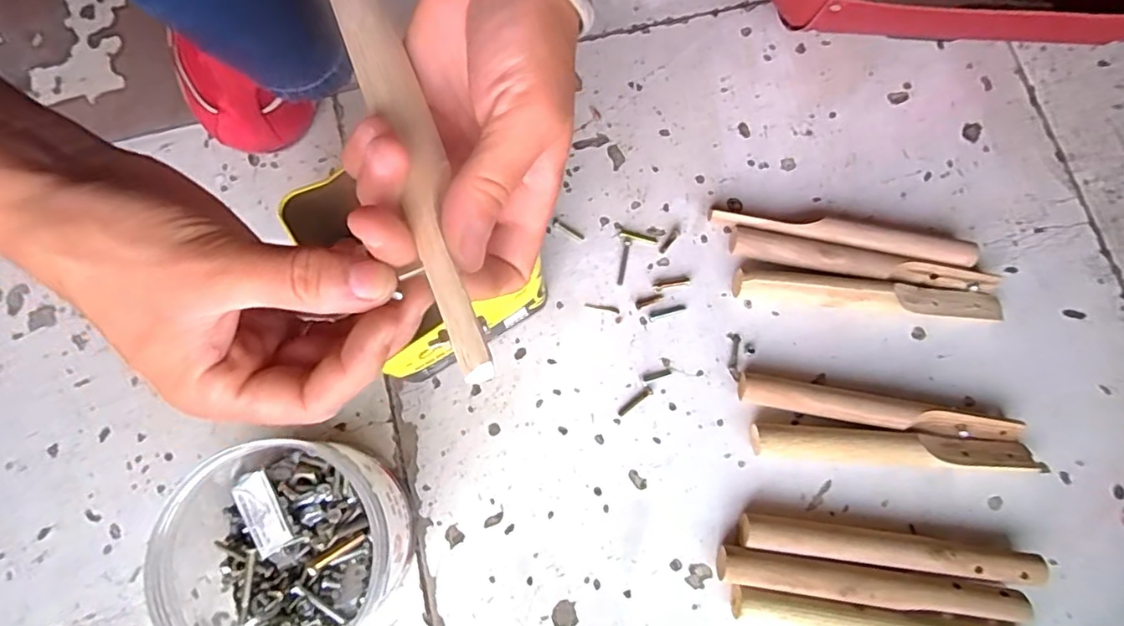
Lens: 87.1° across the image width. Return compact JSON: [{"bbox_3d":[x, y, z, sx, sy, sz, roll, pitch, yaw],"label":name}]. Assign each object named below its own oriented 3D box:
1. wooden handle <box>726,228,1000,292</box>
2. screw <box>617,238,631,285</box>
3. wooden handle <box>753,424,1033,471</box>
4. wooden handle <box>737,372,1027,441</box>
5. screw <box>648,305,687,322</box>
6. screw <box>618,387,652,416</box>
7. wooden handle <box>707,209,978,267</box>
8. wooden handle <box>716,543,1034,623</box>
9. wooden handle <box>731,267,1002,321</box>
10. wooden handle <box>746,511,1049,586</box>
[{"bbox_3d":[0.202,-0.031,0.400,0.176,0.022,0.019,11,78,3],"label":"wooden handle"},{"bbox_3d":[0.042,-0.035,0.407,0.005,0.004,0.032,12,78,3],"label":"screw"},{"bbox_3d":[0.209,0.085,0.371,0.173,0.023,0.021,3,77,1],"label":"wooden handle"},{"bbox_3d":[0.203,0.063,0.378,0.178,0.023,0.019,10,77,2],"label":"wooden handle"},{"bbox_3d":[0.071,0.000,0.398,0.027,0.004,0.006,-18,78,-4],"label":"screw"},{"bbox_3d":[0.049,0.058,0.389,0.027,0.004,0.006,-39,80,-8],"label":"screw"},{"bbox_3d":[0.190,-0.054,0.407,0.176,0.020,0.018,11,78,3],"label":"wooden handle"},{"bbox_3d":[0.184,0.163,0.356,0.178,0.023,0.022,8,77,2],"label":"wooden handle"},{"bbox_3d":[0.202,-0.011,0.394,0.173,0.019,0.019,5,77,1],"label":"wooden handle"},{"bbox_3d":[0.198,0.144,0.360,0.178,0.021,0.021,8,77,2],"label":"wooden handle"}]

